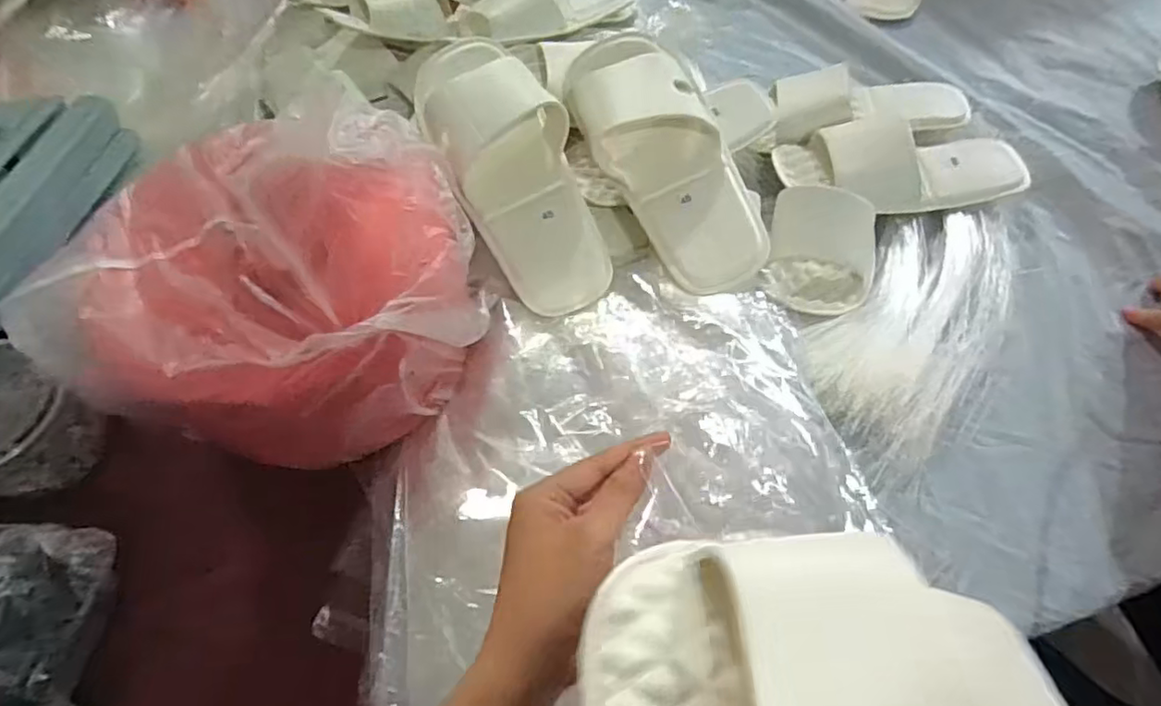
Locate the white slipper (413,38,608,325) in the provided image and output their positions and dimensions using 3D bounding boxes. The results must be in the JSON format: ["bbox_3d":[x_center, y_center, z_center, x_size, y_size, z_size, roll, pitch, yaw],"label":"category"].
[{"bbox_3d":[-0.061,-0.169,0.562,0.105,0.057,0.283,-25,86,-14],"label":"white slipper"}]

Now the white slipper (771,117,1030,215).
[{"bbox_3d":[0.317,-0.189,0.609,0.238,0.056,0.106,10,58,8],"label":"white slipper"}]

